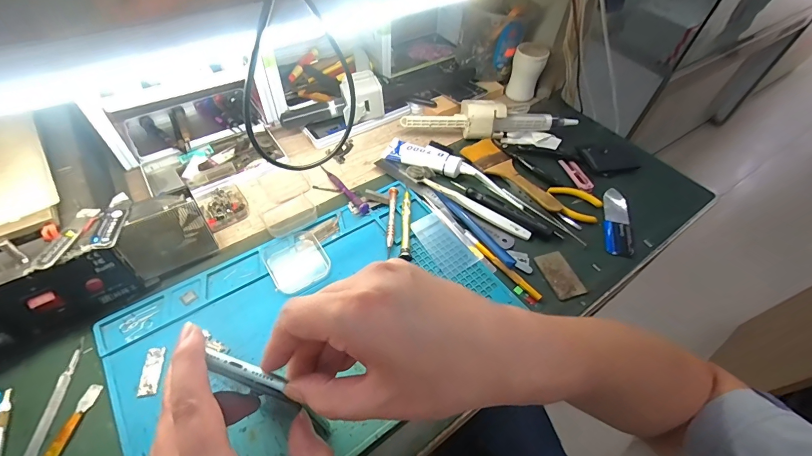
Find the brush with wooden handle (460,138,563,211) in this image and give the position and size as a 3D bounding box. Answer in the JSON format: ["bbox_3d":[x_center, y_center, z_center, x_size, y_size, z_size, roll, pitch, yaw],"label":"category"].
[{"bbox_3d":[0.152,-0.076,0.525,0.063,0.011,0.161,-25,57,-21],"label":"brush with wooden handle"}]

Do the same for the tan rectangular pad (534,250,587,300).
[{"bbox_3d":[0.184,0.055,0.435,0.037,0.004,0.060,-14,54,-14],"label":"tan rectangular pad"}]

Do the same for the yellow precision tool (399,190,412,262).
[{"bbox_3d":[0.000,-0.004,0.459,0.013,0.016,0.104,1,52,-3],"label":"yellow precision tool"}]

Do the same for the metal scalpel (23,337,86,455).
[{"bbox_3d":[-0.312,0.161,0.321,0.010,0.004,0.128,-2,52,-5],"label":"metal scalpel"}]

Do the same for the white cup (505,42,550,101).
[{"bbox_3d":[0.211,-0.272,0.646,0.053,0.089,0.047,23,54,14],"label":"white cup"}]

